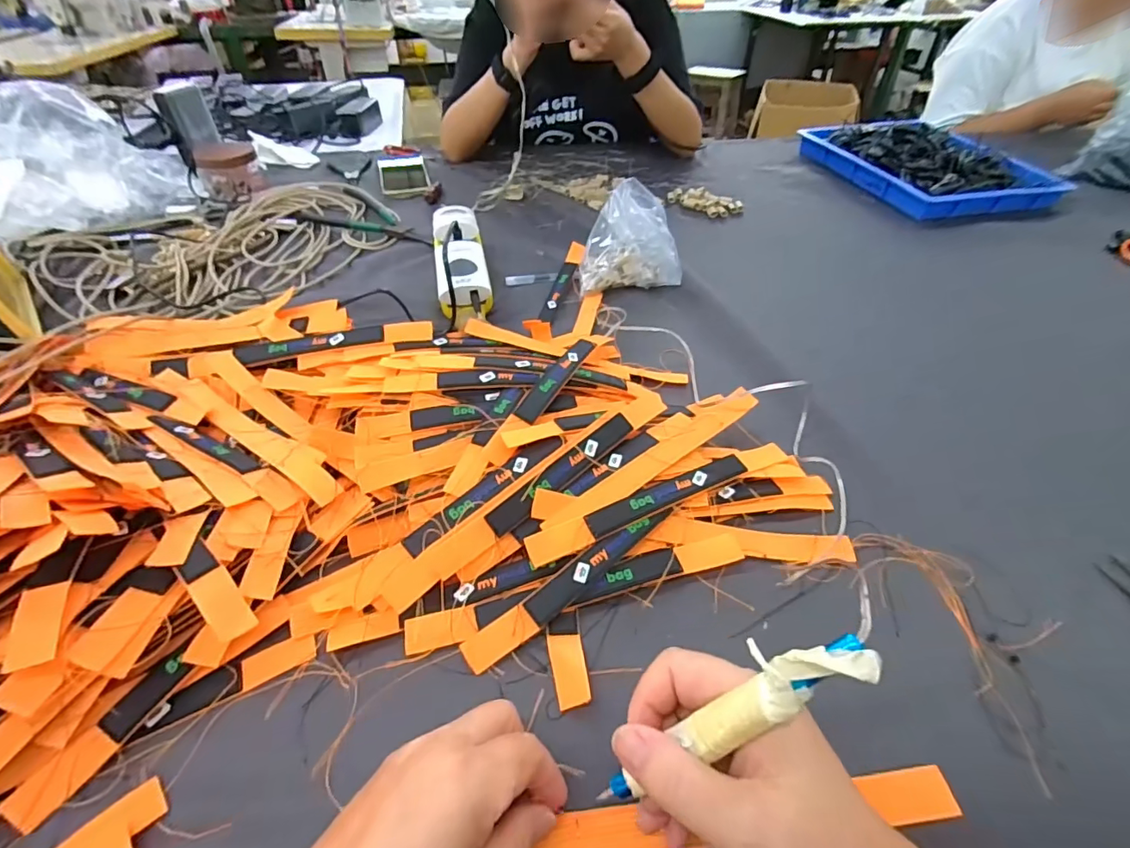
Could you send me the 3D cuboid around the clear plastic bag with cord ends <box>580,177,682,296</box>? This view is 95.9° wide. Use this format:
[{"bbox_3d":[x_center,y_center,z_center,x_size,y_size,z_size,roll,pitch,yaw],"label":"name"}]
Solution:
[{"bbox_3d":[0.079,-0.225,0.612,0.120,0.099,0.093,0,44,0],"label":"clear plastic bag with cord ends"}]

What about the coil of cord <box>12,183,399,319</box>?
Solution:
[{"bbox_3d":[-0.429,-0.233,0.672,0.422,0.041,0.279,-31,52,-27],"label":"coil of cord"}]

